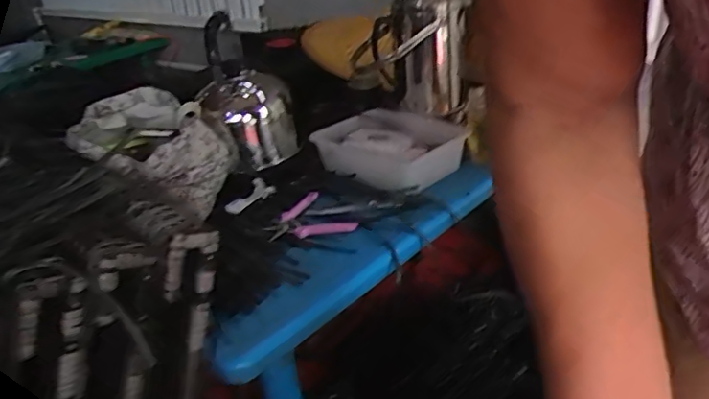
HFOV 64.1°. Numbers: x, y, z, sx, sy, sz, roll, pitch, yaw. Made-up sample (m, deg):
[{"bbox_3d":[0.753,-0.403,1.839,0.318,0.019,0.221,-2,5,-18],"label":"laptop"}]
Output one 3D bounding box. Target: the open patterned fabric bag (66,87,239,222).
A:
[{"bbox_3d":[-0.353,-0.079,1.013,0.245,0.162,0.269,-12,29,-13],"label":"open patterned fabric bag"}]

